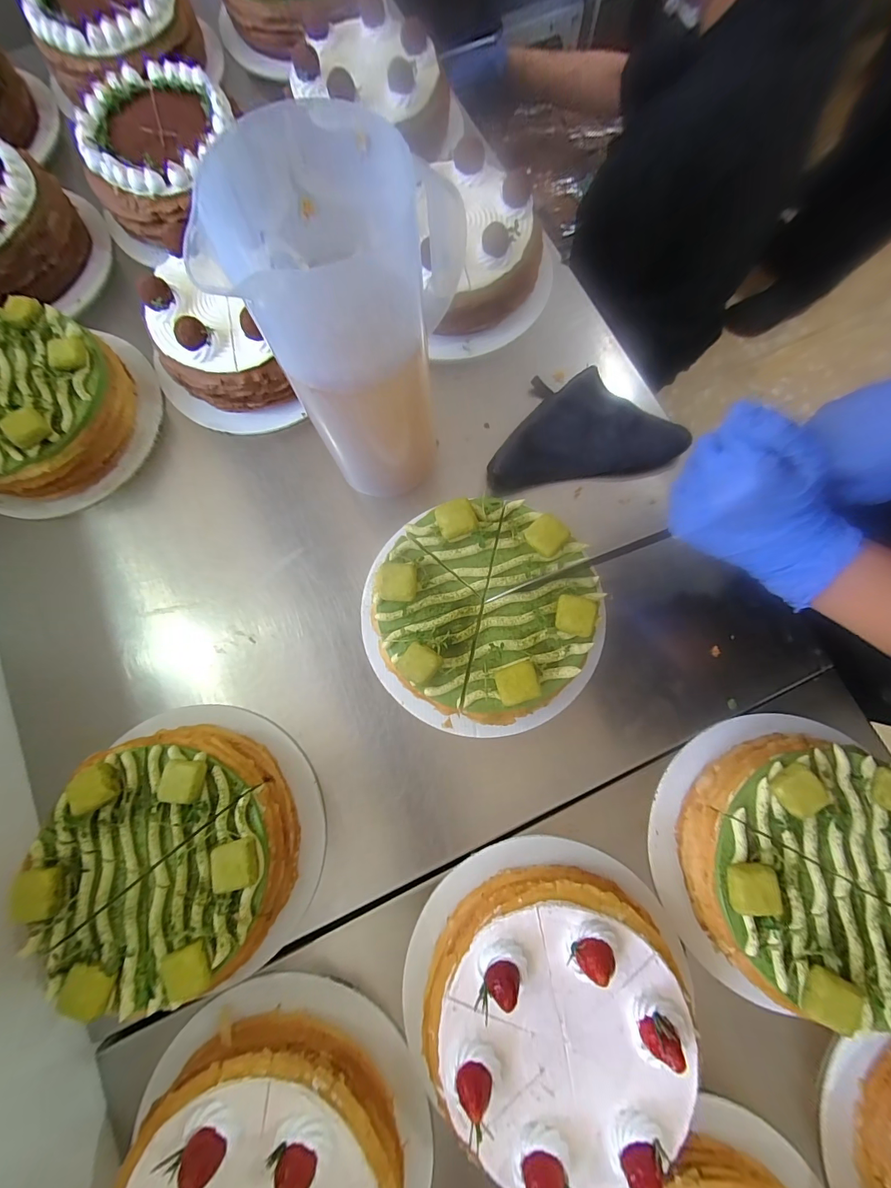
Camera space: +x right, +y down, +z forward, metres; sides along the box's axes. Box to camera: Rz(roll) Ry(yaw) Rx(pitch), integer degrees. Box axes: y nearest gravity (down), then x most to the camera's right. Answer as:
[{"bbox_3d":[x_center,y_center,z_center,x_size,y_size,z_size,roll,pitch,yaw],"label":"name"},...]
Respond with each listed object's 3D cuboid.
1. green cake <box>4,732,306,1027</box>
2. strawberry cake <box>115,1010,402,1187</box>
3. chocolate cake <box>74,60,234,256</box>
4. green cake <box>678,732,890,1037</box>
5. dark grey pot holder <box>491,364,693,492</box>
[{"bbox_3d":[-0.203,0.192,0.315,0.166,0.076,0.168,0,79,1],"label":"green cake"},{"bbox_3d":[-0.119,0.384,0.269,0.164,0.077,0.155,0,79,1],"label":"strawberry cake"},{"bbox_3d":[-0.305,-0.465,0.449,0.147,0.072,0.158,0,79,1],"label":"chocolate cake"},{"bbox_3d":[0.270,0.195,0.305,0.165,0.070,0.166,0,79,1],"label":"green cake"},{"bbox_3d":[0.126,-0.162,0.404,0.179,0.029,0.110,-9,79,0],"label":"dark grey pot holder"}]

